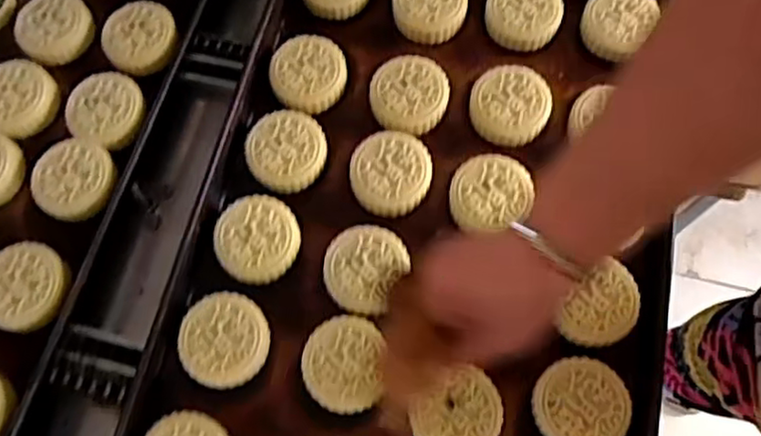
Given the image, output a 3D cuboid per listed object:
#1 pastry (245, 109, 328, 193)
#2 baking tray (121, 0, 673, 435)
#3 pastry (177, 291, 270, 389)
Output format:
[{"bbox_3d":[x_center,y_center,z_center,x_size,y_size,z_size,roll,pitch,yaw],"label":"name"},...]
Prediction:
[{"bbox_3d":[-0.085,-0.061,0.593,0.071,0.016,0.072,-1,70,1],"label":"pastry"},{"bbox_3d":[0.040,0.010,0.566,0.399,0.038,0.595,12,71,6],"label":"baking tray"},{"bbox_3d":[-0.127,0.099,0.534,0.071,0.018,0.069,-33,73,-10],"label":"pastry"}]

